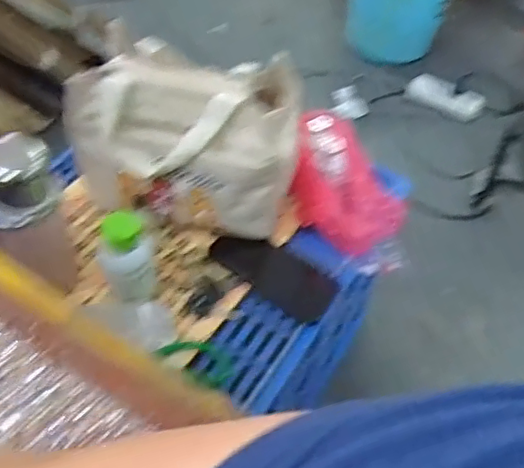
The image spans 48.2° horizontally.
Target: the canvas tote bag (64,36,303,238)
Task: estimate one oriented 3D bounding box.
[{"bbox_3d":[-0.086,-0.127,0.736,0.252,0.171,0.165,15,52,9],"label":"canvas tote bag"}]

